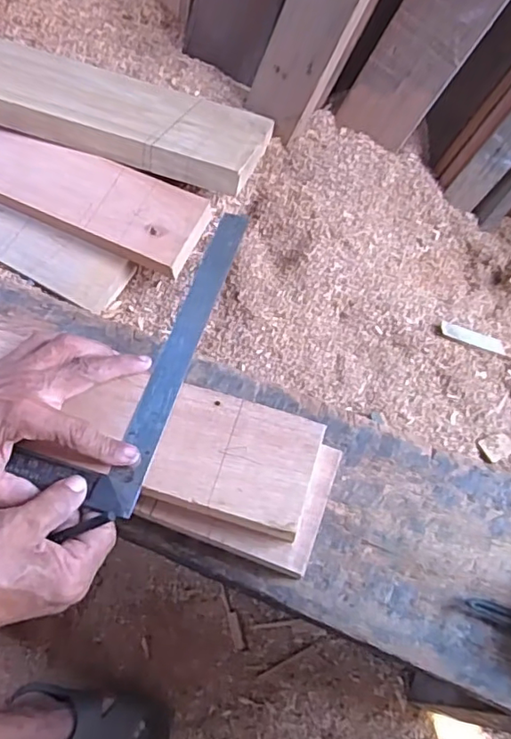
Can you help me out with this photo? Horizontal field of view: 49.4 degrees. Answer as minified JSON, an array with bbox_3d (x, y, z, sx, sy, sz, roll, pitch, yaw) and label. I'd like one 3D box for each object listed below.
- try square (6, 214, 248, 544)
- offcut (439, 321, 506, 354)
[{"bbox_3d":[-0.089,-0.021,0.469,0.092,0.023,0.315,19,63,10],"label":"try square"},{"bbox_3d":[0.308,-0.044,0.783,0.112,0.009,0.024,15,64,-22],"label":"offcut"}]

